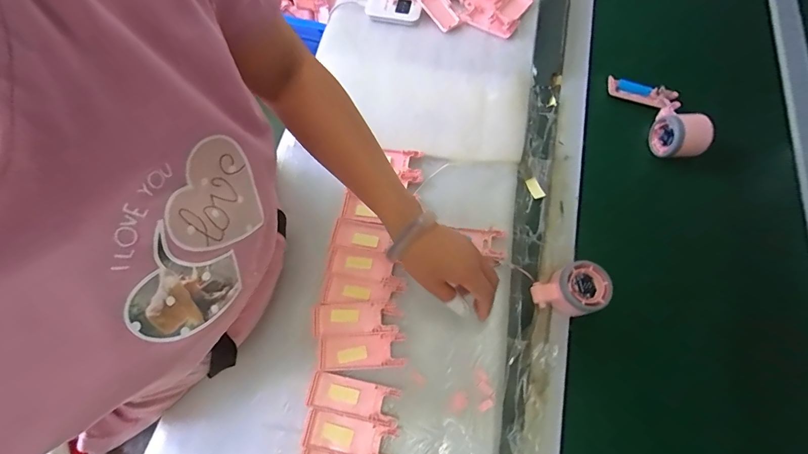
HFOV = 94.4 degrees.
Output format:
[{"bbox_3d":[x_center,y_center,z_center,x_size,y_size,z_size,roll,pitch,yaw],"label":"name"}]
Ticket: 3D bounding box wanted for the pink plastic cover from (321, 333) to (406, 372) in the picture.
[{"bbox_3d":[-0.050,0.148,0.446,0.098,0.006,0.039,-4,69,0],"label":"pink plastic cover"}]

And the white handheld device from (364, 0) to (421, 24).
[{"bbox_3d":[-0.019,-0.381,0.652,0.095,0.017,0.051,12,82,5],"label":"white handheld device"}]

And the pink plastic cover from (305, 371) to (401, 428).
[{"bbox_3d":[-0.057,0.194,0.423,0.100,0.004,0.038,12,69,5],"label":"pink plastic cover"}]

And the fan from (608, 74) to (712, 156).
[{"bbox_3d":[0.383,-0.177,0.552,0.069,0.054,0.157,-20,70,-7],"label":"fan"}]

